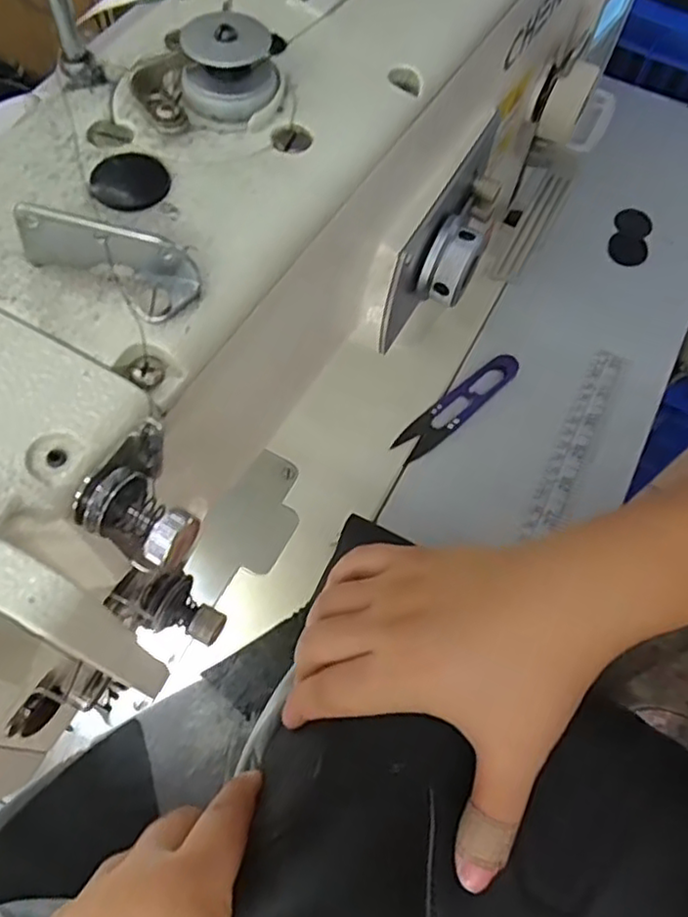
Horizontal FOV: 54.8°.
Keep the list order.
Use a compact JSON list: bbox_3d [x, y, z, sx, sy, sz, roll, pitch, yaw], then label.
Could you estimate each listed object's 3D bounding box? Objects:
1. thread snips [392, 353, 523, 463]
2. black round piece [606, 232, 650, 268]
[{"bbox_3d":[0.074,-0.035,0.420,0.098,0.009,0.021,-39,72,-20],"label":"thread snips"},{"bbox_3d":[0.209,-0.155,0.489,0.029,0.008,0.026,28,65,10],"label":"black round piece"}]

